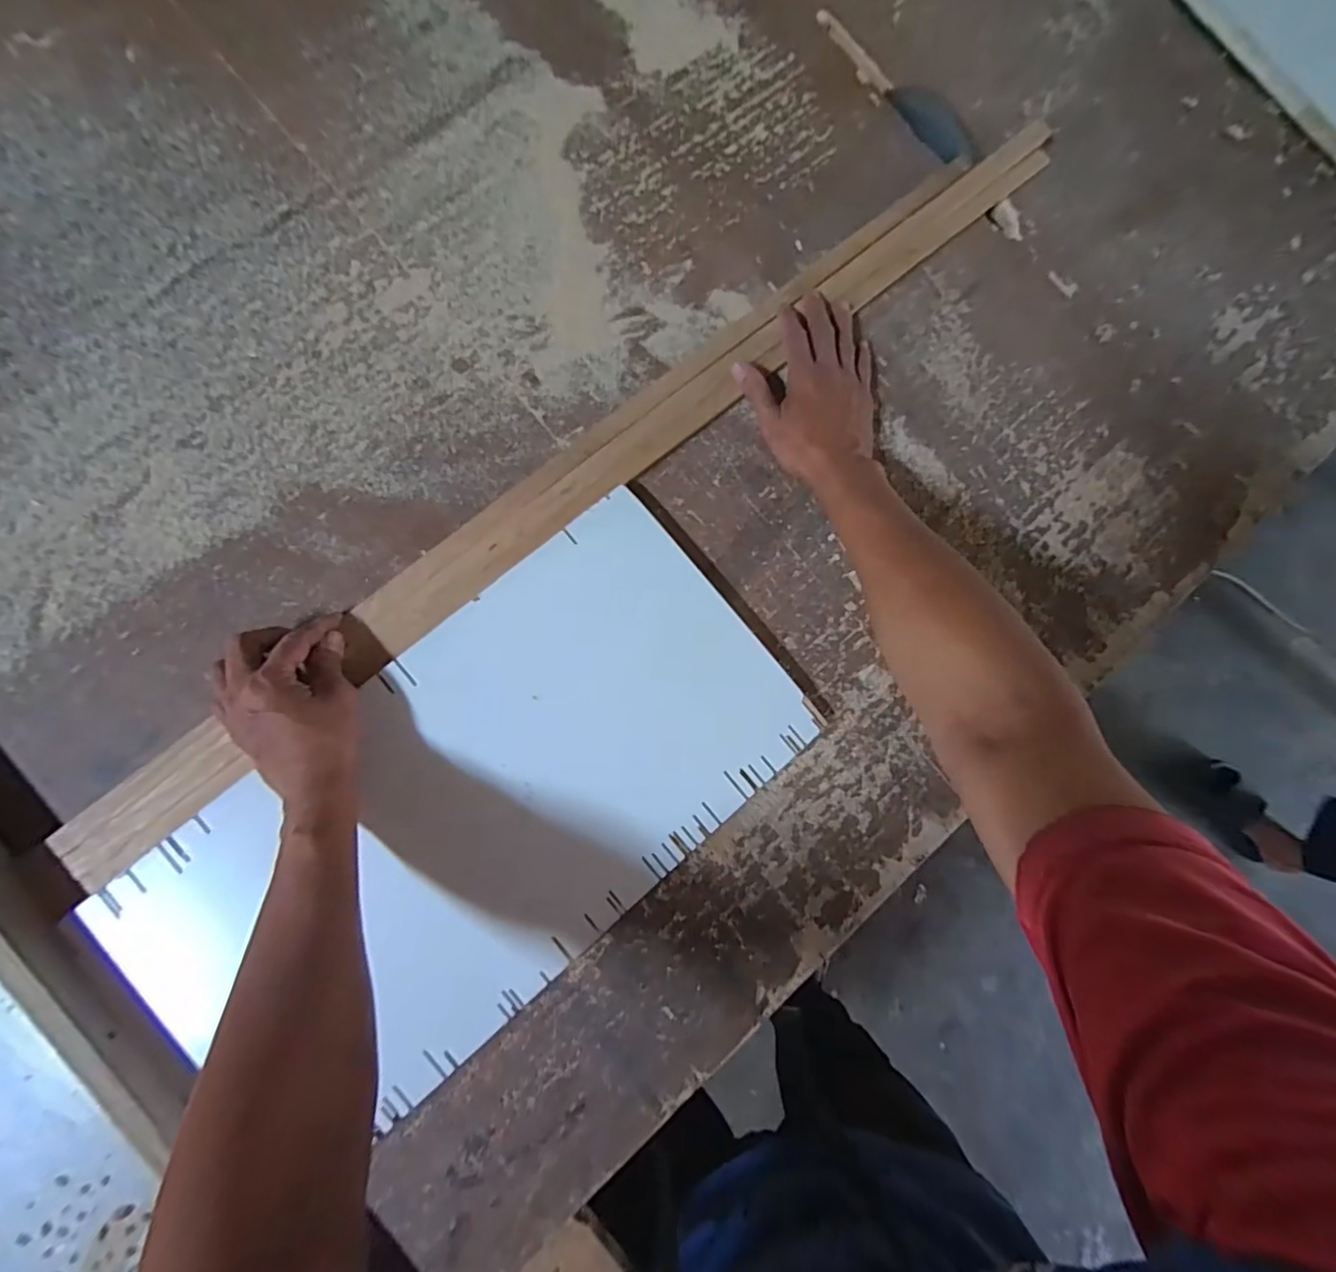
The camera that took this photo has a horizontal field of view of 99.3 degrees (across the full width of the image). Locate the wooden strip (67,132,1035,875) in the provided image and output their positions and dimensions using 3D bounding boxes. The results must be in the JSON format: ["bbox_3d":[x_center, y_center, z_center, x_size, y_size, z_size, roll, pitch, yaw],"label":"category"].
[{"bbox_3d":[-0.045,-0.162,0.495,1.023,0.019,0.065,-40,89,-8],"label":"wooden strip"}]

